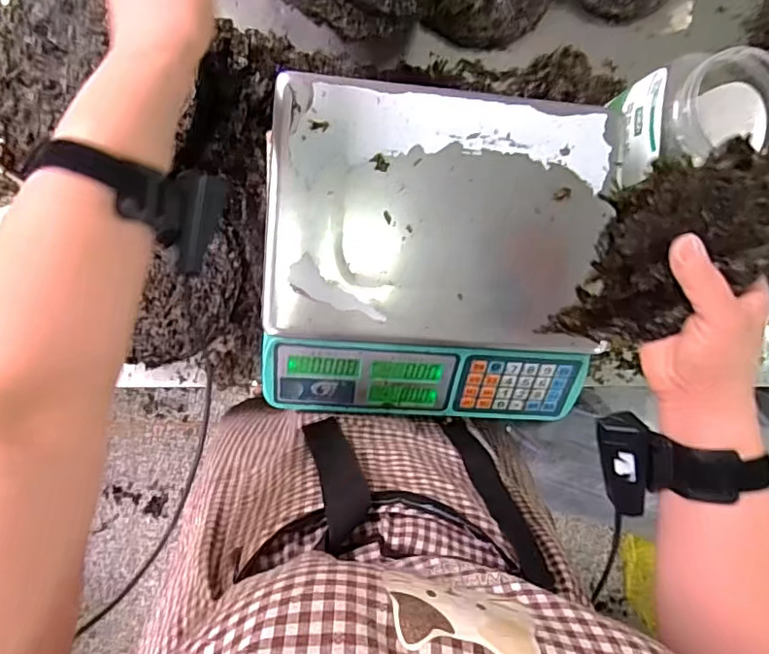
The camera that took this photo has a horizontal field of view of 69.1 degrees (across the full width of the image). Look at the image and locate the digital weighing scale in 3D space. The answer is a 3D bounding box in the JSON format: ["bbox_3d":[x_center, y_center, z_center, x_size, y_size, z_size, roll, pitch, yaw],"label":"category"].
[{"bbox_3d":[0.052,-0.070,0.550,0.325,0.097,0.326,4,91,-7],"label":"digital weighing scale"}]

